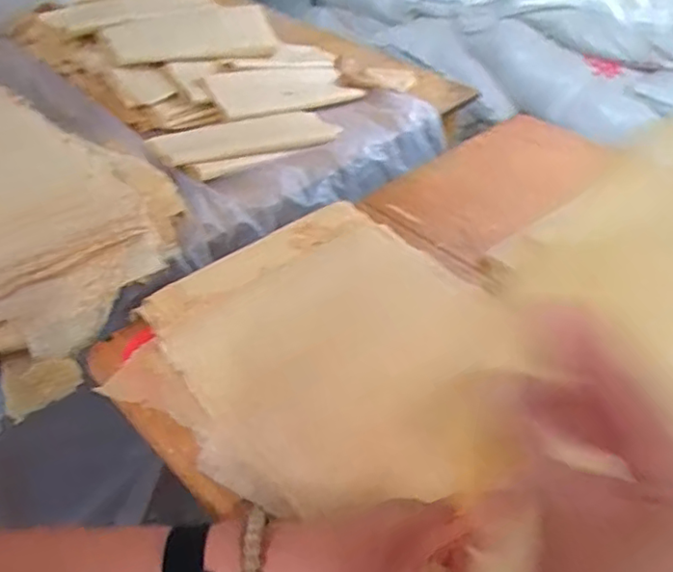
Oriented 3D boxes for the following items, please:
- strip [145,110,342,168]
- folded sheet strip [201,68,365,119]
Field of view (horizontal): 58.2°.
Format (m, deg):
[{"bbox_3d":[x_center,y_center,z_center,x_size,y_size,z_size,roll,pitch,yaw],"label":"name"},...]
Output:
[{"bbox_3d":[-0.127,-0.216,0.868,0.278,0.034,0.092,-23,49,-27],"label":"strip"},{"bbox_3d":[-0.082,-0.317,0.989,0.266,0.015,0.089,-21,71,-37],"label":"folded sheet strip"}]

